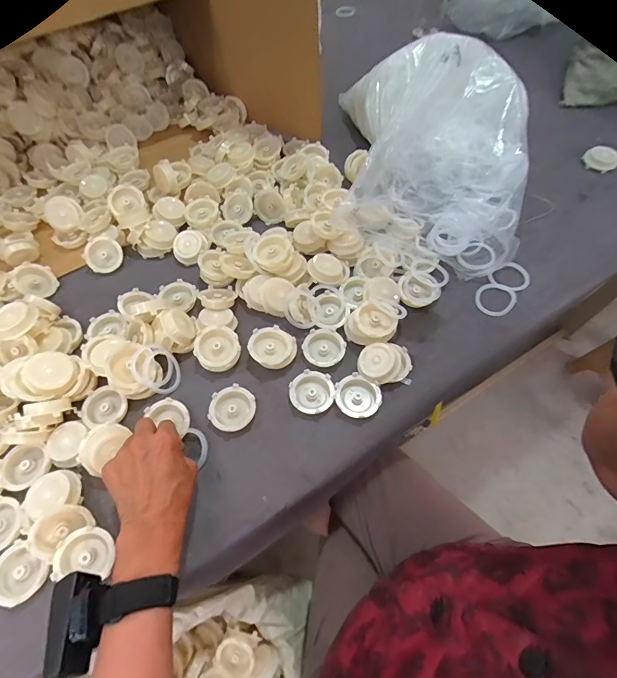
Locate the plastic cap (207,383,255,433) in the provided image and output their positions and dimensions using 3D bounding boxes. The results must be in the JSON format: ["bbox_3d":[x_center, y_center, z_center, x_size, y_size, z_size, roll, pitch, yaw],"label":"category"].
[{"bbox_3d":[-0.099,0.092,0.485,0.057,0.015,0.058,-1,61,2],"label":"plastic cap"}]

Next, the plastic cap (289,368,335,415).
[{"bbox_3d":[0.004,0.071,0.494,0.058,0.015,0.059,-1,61,2],"label":"plastic cap"}]

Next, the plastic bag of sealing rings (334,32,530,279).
[{"bbox_3d":[0.219,-0.327,0.633,0.309,0.144,0.404,7,61,6],"label":"plastic bag of sealing rings"}]

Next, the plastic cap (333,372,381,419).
[{"bbox_3d":[0.065,0.077,0.490,0.058,0.017,0.055,-1,61,2],"label":"plastic cap"}]

